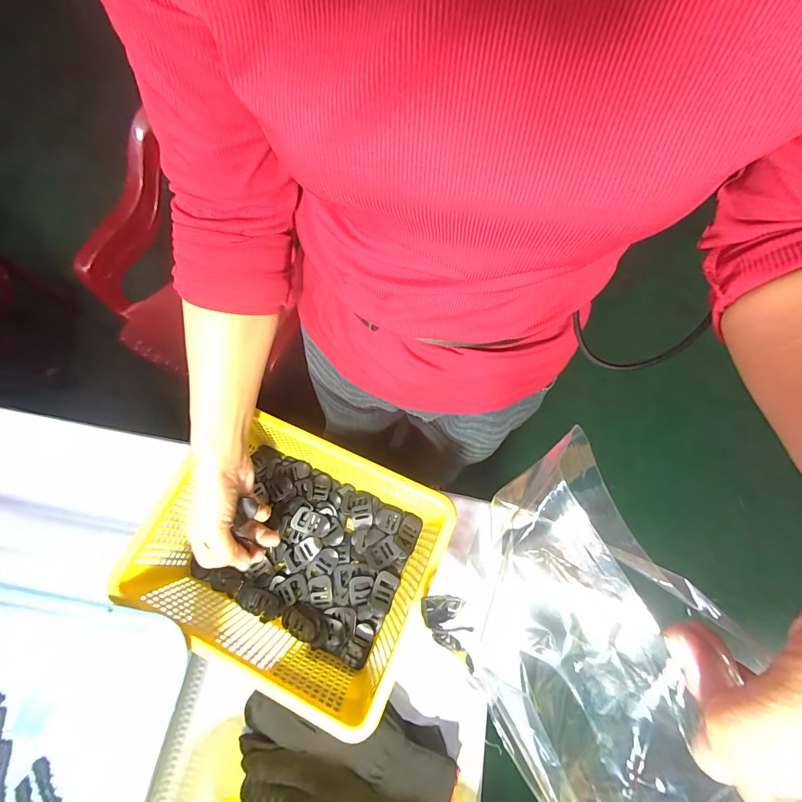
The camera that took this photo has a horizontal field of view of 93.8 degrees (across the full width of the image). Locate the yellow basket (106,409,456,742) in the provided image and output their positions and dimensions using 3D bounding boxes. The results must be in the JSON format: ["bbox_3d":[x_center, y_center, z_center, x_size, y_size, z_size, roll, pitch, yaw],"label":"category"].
[{"bbox_3d":[-0.104,0.150,0.387,0.260,0.093,0.204,23,71,9],"label":"yellow basket"}]

